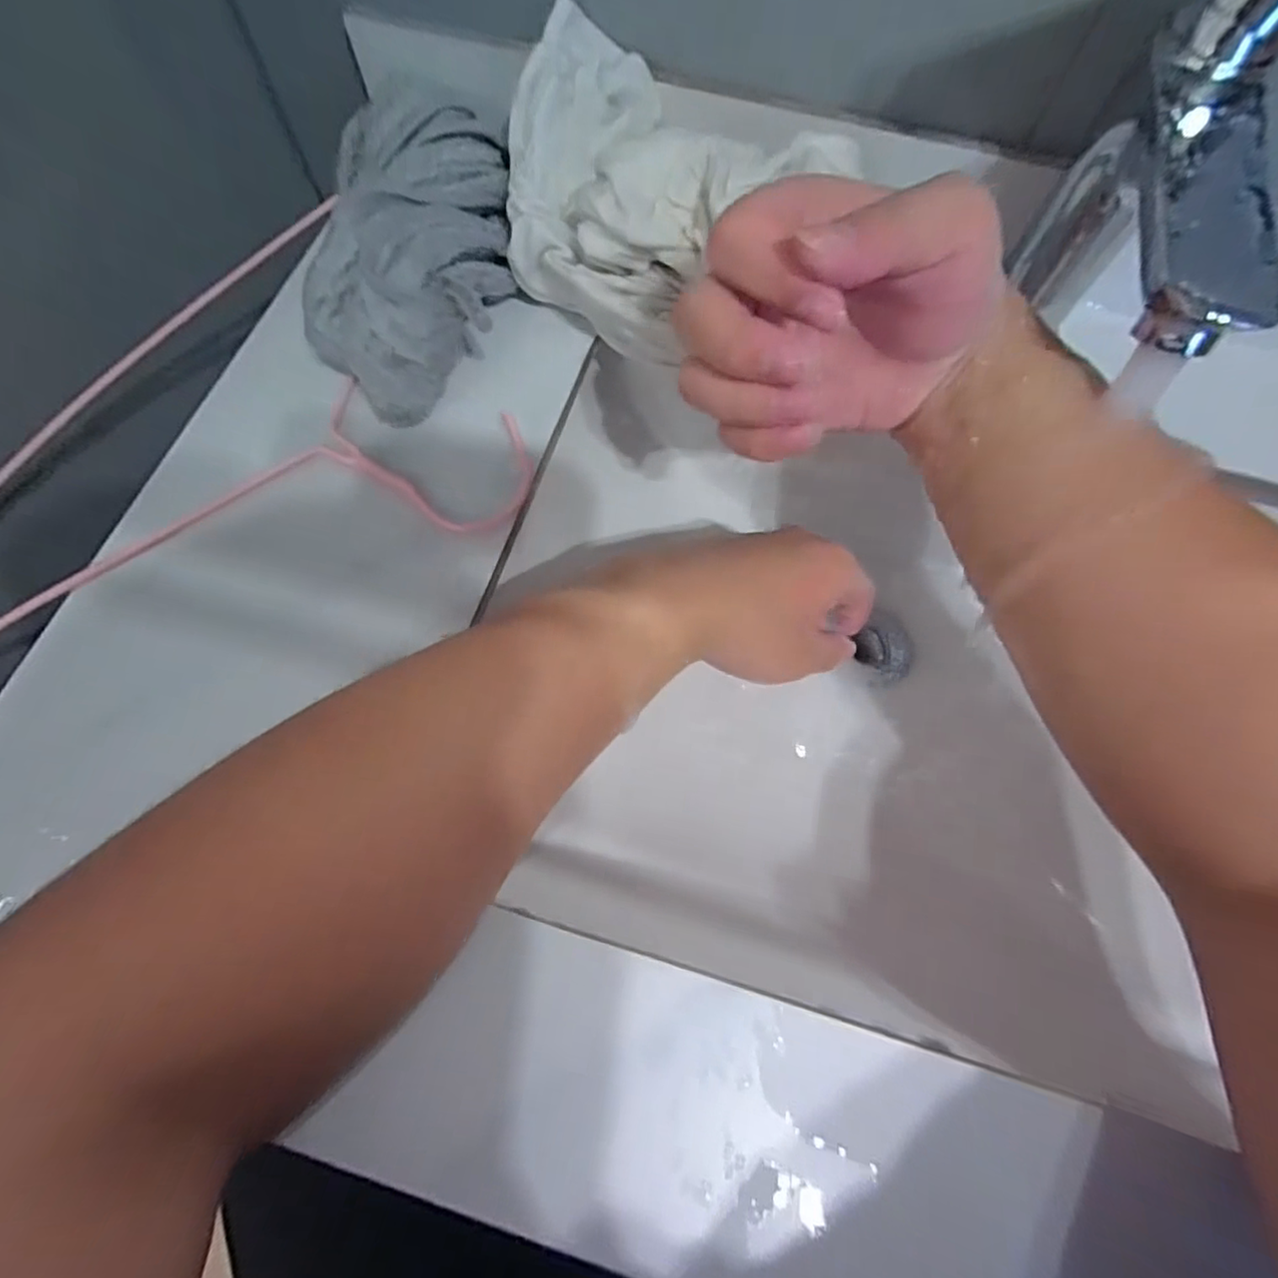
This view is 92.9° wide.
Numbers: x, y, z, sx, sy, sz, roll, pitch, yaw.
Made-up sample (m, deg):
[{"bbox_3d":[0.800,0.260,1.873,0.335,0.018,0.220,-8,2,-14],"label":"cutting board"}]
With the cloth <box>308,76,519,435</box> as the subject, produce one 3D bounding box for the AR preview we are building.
[{"bbox_3d":[-0.110,-0.194,0.307,0.083,0.061,0.174,7,69,1],"label":"cloth"}]

